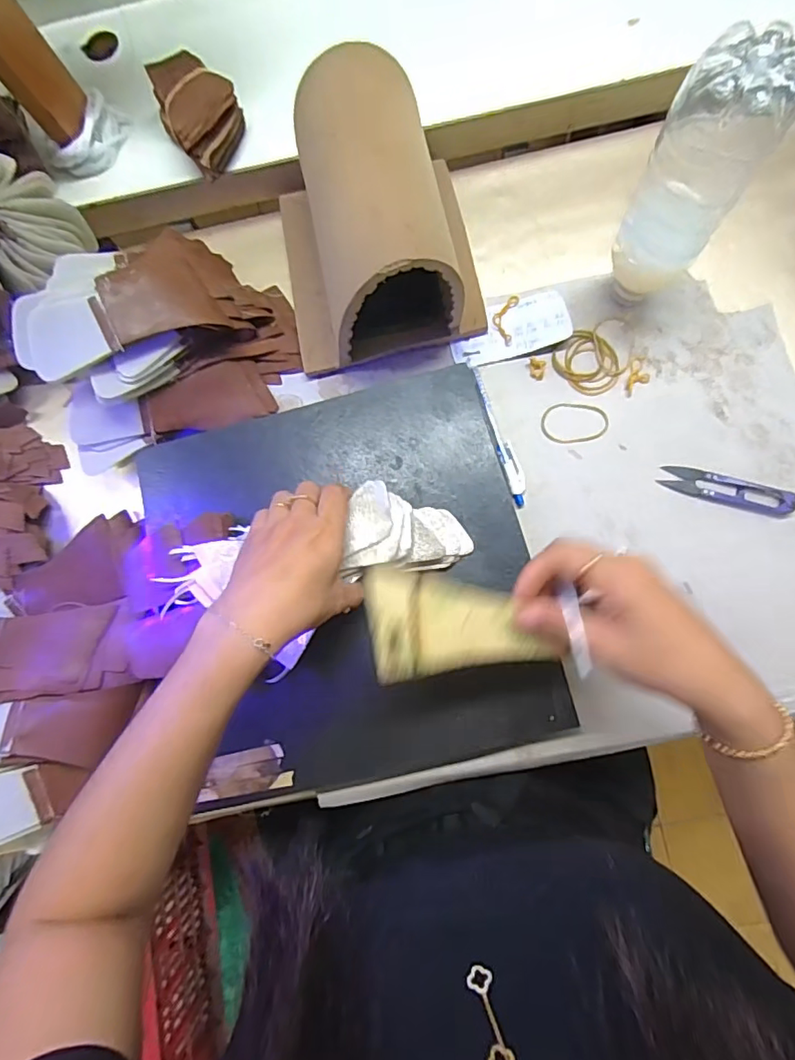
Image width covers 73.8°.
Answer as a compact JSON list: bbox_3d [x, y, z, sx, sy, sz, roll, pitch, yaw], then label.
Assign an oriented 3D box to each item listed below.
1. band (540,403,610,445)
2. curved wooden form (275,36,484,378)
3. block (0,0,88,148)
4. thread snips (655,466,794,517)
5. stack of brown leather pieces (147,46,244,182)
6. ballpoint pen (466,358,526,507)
[{"bbox_3d":[0.152,-0.093,0.454,0.057,0.004,0.036,-5,81,3],"label":"band"},{"bbox_3d":[-0.020,-0.252,0.426,0.164,0.126,0.187,-10,80,2],"label":"curved wooden form"},{"bbox_3d":[-0.296,-0.372,0.393,0.018,0.155,0.051,9,82,6],"label":"block"},{"bbox_3d":[0.269,-0.032,0.429,0.102,0.009,0.025,16,82,6],"label":"thread snips"},{"bbox_3d":[-0.174,-0.371,0.476,0.065,0.047,0.088,-31,81,0],"label":"stack of brown leather pieces"},{"bbox_3d":[0.087,-0.087,0.455,0.015,0.008,0.137,-17,80,1],"label":"ballpoint pen"}]

